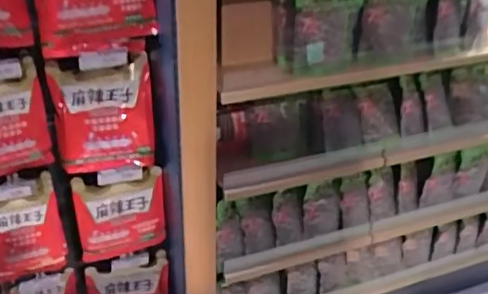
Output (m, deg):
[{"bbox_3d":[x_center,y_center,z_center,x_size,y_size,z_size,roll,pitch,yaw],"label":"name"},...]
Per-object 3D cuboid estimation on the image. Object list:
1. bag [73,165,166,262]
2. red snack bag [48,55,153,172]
[{"bbox_3d":[-0.340,0.191,1.557,0.235,0.238,0.074,-8,30,-13],"label":"bag"},{"bbox_3d":[-0.362,-0.085,1.446,0.245,0.284,0.079,-6,-6,-15],"label":"red snack bag"}]

